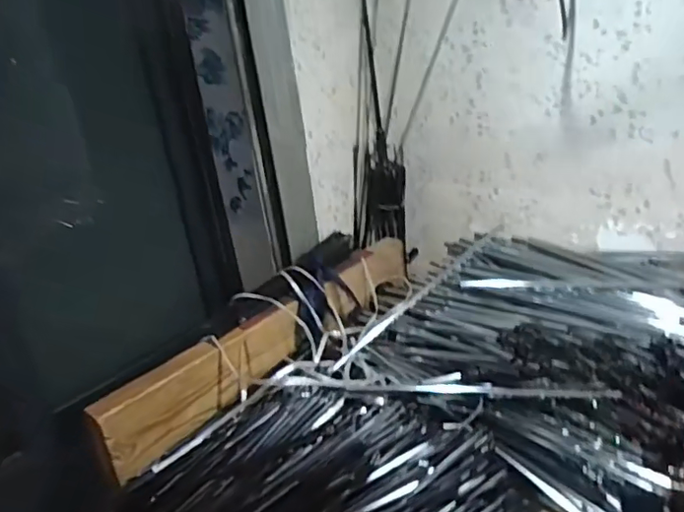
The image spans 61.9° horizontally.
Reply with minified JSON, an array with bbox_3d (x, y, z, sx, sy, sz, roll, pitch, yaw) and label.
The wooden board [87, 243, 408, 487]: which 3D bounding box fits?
[{"bbox_3d":[-0.080,0.106,0.816,0.048,0.080,0.568,10,26,41],"label":"wooden board"}]

